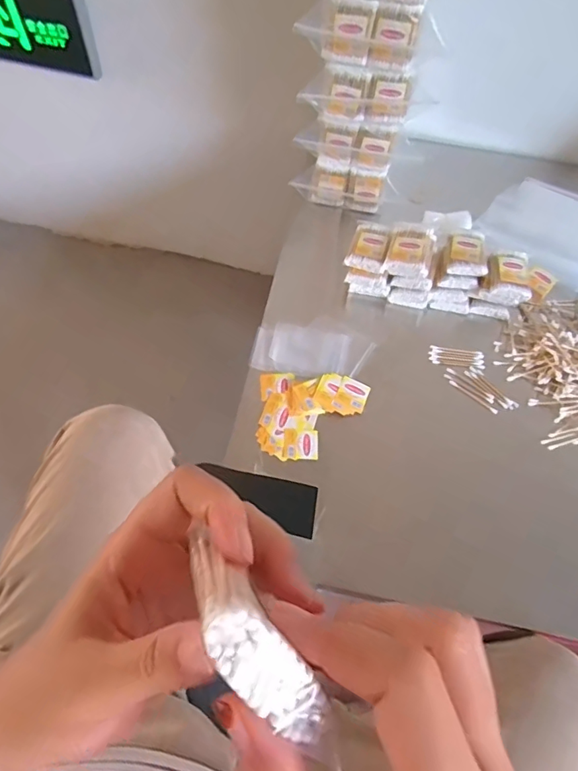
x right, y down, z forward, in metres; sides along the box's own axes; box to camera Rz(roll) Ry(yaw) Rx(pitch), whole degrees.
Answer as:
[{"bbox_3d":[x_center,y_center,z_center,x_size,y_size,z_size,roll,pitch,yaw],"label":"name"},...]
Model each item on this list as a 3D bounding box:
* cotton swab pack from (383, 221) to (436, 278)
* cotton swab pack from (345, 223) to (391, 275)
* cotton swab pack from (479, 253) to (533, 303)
[{"bbox_3d":[0.173,-0.192,0.714,0.063,0.030,0.083,17,63,6],"label":"cotton swab pack"},{"bbox_3d":[0.117,-0.201,0.729,0.054,0.022,0.076,19,63,7],"label":"cotton swab pack"},{"bbox_3d":[0.311,-0.150,0.717,0.062,0.029,0.068,16,63,6],"label":"cotton swab pack"}]

